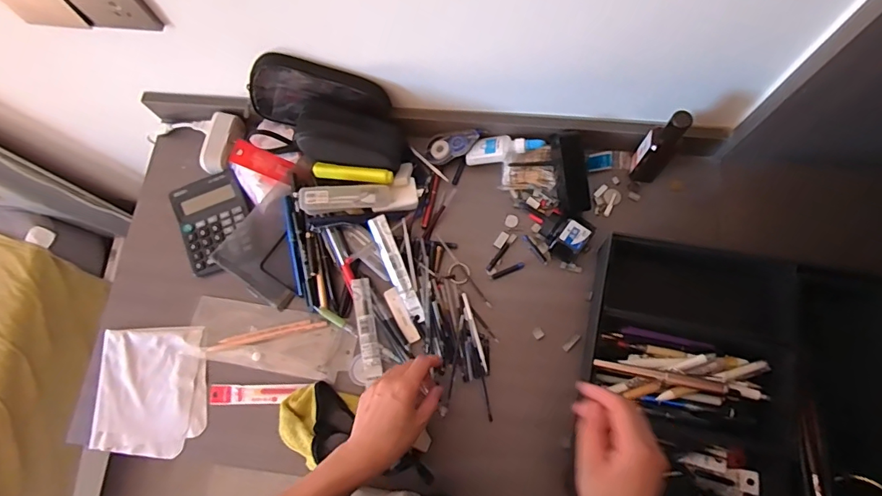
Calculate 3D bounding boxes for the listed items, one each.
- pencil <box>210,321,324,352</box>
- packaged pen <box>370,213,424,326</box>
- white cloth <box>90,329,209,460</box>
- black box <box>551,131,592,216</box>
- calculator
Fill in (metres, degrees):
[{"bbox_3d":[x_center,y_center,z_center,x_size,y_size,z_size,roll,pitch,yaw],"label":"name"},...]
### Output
[{"bbox_3d":[-0.232,0.119,0.630,0.159,0.005,0.008,-11,75,-1],"label":"pencil"},{"bbox_3d":[-0.058,0.029,0.633,0.025,0.014,0.151,-23,88,-4],"label":"packaged pen"},{"bbox_3d":[-0.387,0.192,0.631,0.145,0.011,0.161,-4,75,4],"label":"white cloth"},{"bbox_3d":[0.179,-0.100,0.635,0.039,0.030,0.107,-10,97,-1],"label":"black box"},{"bbox_3d":[-0.322,-0.041,0.676,0.108,0.017,0.130,-24,82,-3],"label":"calculator"}]

